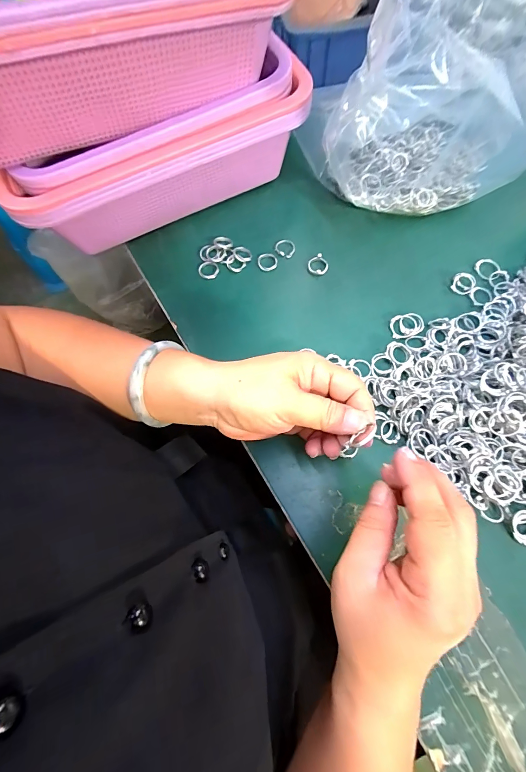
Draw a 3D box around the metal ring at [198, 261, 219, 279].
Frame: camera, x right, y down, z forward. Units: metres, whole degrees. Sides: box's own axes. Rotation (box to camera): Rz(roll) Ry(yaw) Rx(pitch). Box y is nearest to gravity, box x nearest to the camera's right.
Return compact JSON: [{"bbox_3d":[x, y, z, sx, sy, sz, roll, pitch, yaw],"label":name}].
[{"bbox_3d":[-0.058,-0.125,0.346,0.023,0.004,0.020,21,72,10],"label":"metal ring"}]

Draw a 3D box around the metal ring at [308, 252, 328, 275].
[{"bbox_3d":[0.058,-0.128,0.344,0.022,0.007,0.022,-1,70,3],"label":"metal ring"}]

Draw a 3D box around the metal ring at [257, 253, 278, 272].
[{"bbox_3d":[0.005,-0.133,0.347,0.021,0.004,0.020,-1,70,3],"label":"metal ring"}]

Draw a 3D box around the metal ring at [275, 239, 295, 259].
[{"bbox_3d":[0.025,-0.151,0.352,0.021,0.004,0.022,-1,70,3],"label":"metal ring"}]

